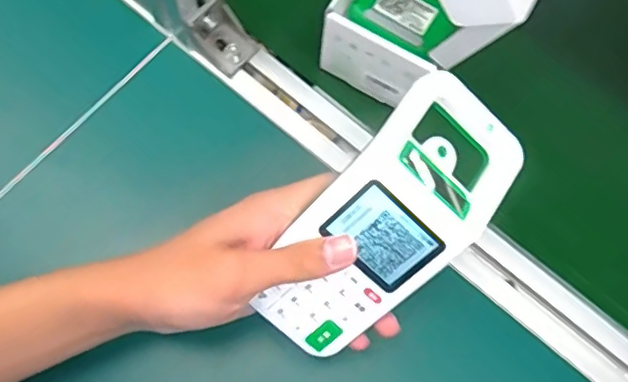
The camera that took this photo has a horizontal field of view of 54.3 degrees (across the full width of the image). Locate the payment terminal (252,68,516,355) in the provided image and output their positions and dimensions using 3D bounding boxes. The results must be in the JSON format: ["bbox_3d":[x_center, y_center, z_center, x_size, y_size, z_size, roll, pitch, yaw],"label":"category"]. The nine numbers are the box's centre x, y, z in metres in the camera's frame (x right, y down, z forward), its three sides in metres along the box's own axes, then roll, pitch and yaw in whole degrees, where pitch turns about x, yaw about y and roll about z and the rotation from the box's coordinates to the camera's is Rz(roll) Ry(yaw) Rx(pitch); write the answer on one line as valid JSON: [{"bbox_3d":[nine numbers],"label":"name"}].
[{"bbox_3d":[0.040,0.018,0.349,0.078,0.052,0.168,39,107,-10],"label":"payment terminal"}]

